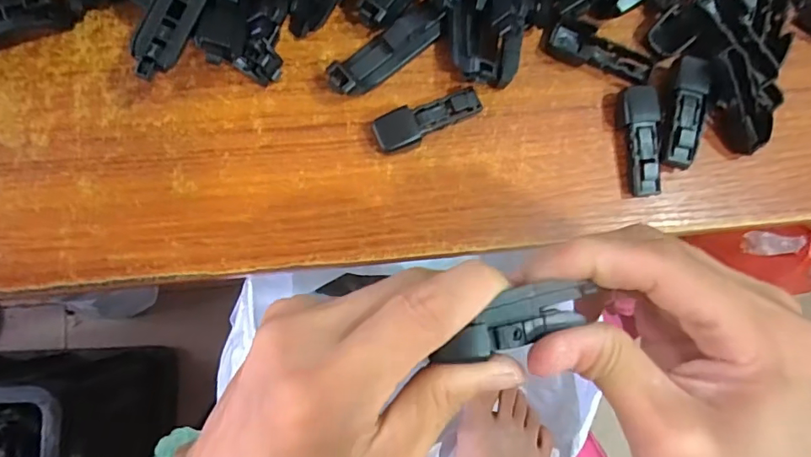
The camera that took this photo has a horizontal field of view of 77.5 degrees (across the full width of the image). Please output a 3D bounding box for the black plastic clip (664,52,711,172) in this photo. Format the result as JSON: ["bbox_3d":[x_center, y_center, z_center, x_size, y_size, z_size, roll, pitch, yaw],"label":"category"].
[{"bbox_3d":[0.131,-0.055,0.238,0.016,0.013,0.054,10,83,-4],"label":"black plastic clip"}]

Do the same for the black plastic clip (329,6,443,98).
[{"bbox_3d":[-0.009,-0.081,0.230,0.061,0.018,0.017,-41,89,-8],"label":"black plastic clip"}]

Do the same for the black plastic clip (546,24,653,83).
[{"bbox_3d":[0.093,-0.083,0.243,0.050,0.008,0.015,24,82,-2],"label":"black plastic clip"}]

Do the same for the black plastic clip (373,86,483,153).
[{"bbox_3d":[0.011,-0.049,0.233,0.052,0.010,0.017,-20,86,-7],"label":"black plastic clip"}]

